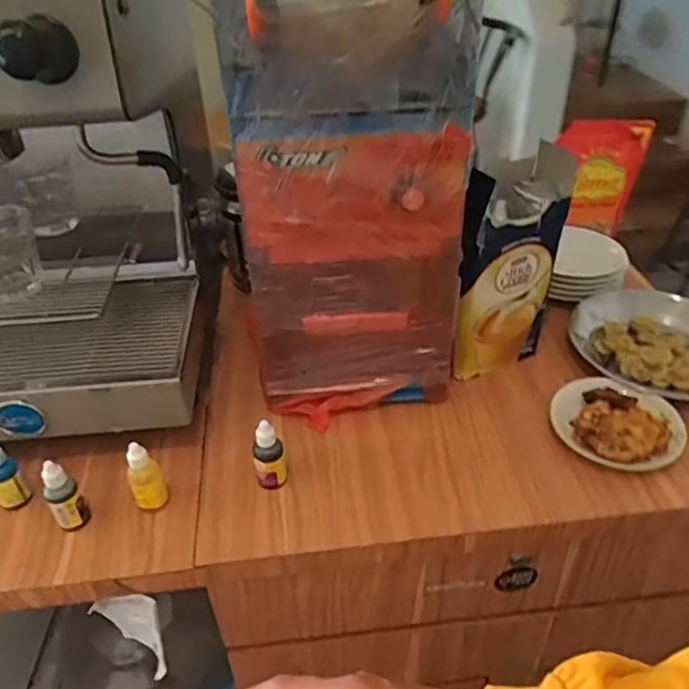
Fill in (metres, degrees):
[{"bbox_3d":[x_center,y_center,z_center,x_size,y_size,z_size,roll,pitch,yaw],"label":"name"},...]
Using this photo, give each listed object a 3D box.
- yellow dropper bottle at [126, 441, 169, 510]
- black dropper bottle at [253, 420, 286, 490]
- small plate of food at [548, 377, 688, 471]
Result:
[{"bbox_3d":[-0.192,0.130,0.596,0.027,0.081,0.024,-4,37,-3],"label":"yellow dropper bottle"},{"bbox_3d":[-0.076,0.108,0.615,0.030,0.081,0.031,-7,37,-7],"label":"black dropper bottle"},{"bbox_3d":[0.290,0.080,0.657,0.127,0.035,0.118,-1,37,1],"label":"small plate of food"}]

